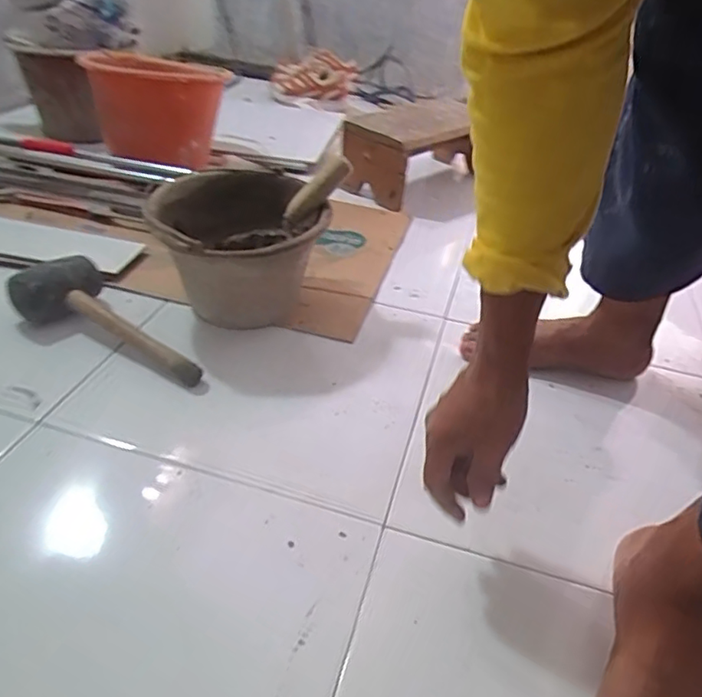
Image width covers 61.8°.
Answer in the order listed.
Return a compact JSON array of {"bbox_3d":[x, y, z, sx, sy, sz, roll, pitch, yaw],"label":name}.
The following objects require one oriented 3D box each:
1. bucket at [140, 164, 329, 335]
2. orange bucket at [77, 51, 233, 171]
[{"bbox_3d":[-0.166,-0.141,0.855,0.230,0.161,0.249,-9,39,-19],"label":"bucket"},{"bbox_3d":[-0.383,-0.485,1.175,0.206,0.177,0.238,11,37,4],"label":"orange bucket"}]

